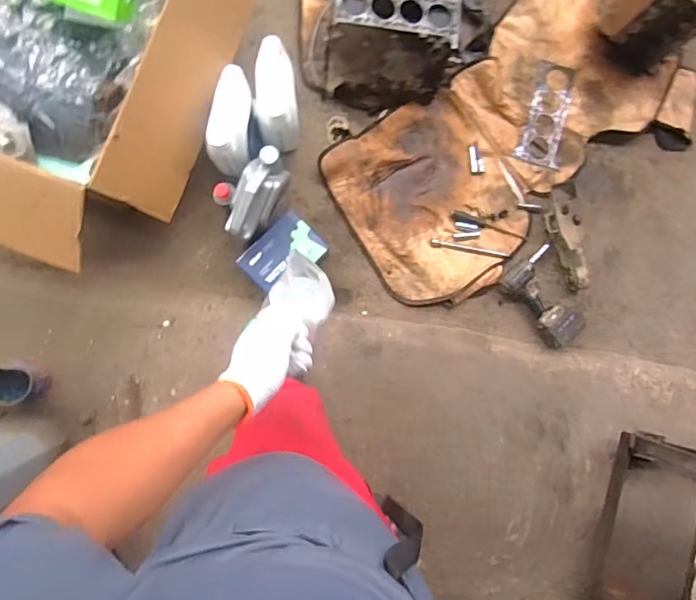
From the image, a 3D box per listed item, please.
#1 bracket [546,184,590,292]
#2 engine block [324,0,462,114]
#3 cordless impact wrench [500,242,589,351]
[{"bbox_3d":[0.653,-0.186,1.486,0.108,0.066,0.319,-4,89,-5],"label":"bracket"},{"bbox_3d":[0.122,-0.703,1.386,0.391,0.230,0.241,4,89,-5],"label":"engine block"},{"bbox_3d":[0.598,0.002,1.485,0.187,0.078,0.290,-29,92,-5],"label":"cordless impact wrench"}]

